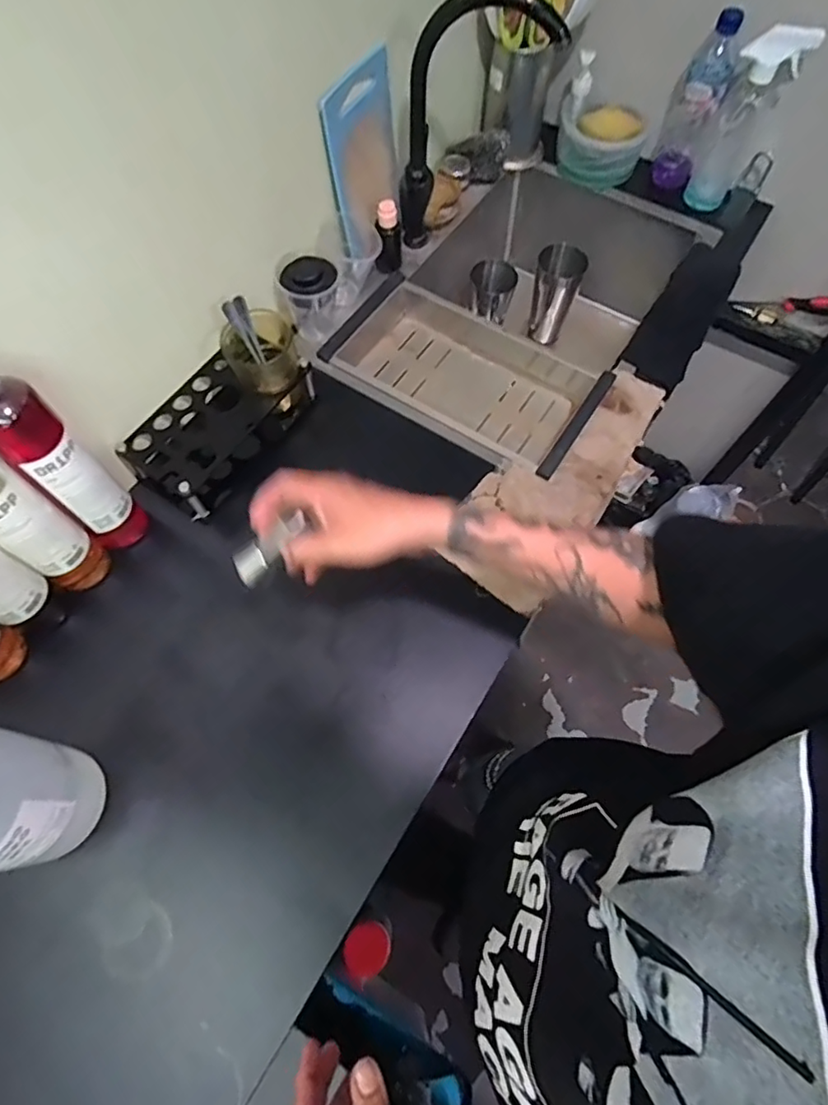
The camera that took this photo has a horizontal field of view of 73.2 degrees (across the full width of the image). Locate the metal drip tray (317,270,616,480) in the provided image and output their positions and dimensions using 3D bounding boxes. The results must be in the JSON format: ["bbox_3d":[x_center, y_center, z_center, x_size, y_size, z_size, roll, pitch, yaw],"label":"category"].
[{"bbox_3d":[0.070,-0.257,0.834,0.390,0.066,0.219,32,69,13],"label":"metal drip tray"}]

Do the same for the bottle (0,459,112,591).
[{"bbox_3d":[-0.404,-0.037,0.564,0.061,0.299,0.063,32,69,13],"label":"bottle"}]

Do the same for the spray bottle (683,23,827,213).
[{"bbox_3d":[0.502,-0.659,0.853,0.084,0.246,0.073,18,66,7],"label":"spray bottle"}]

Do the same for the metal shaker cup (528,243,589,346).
[{"bbox_3d":[0.259,-0.474,1.044,0.079,0.185,0.072,0,65,-1],"label":"metal shaker cup"}]

